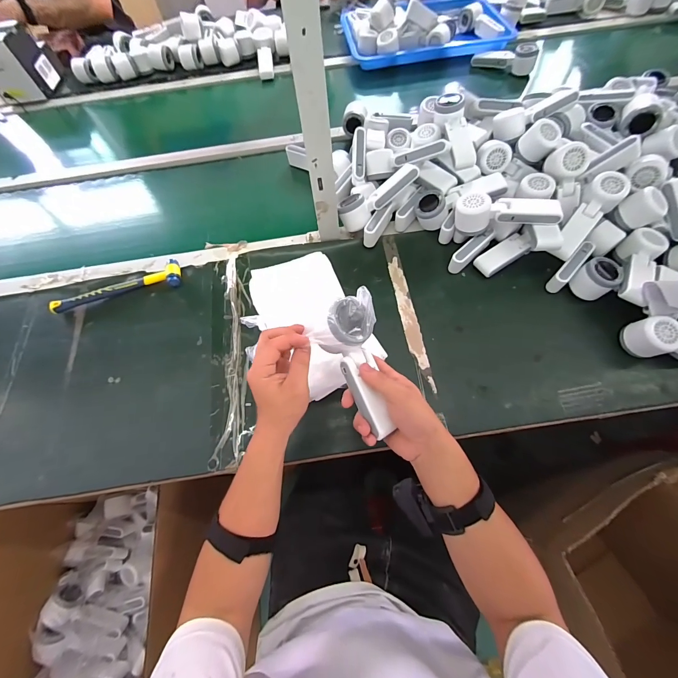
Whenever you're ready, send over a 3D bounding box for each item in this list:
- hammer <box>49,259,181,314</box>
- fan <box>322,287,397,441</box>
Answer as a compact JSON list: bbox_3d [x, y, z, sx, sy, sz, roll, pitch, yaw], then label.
[{"bbox_3d":[-0.438,-0.107,0.632,0.245,0.025,0.058,-14,65,-3],"label":"hammer"},{"bbox_3d":[0.023,0.028,0.378,0.062,0.042,0.172,-12,89,-2],"label":"fan"}]

